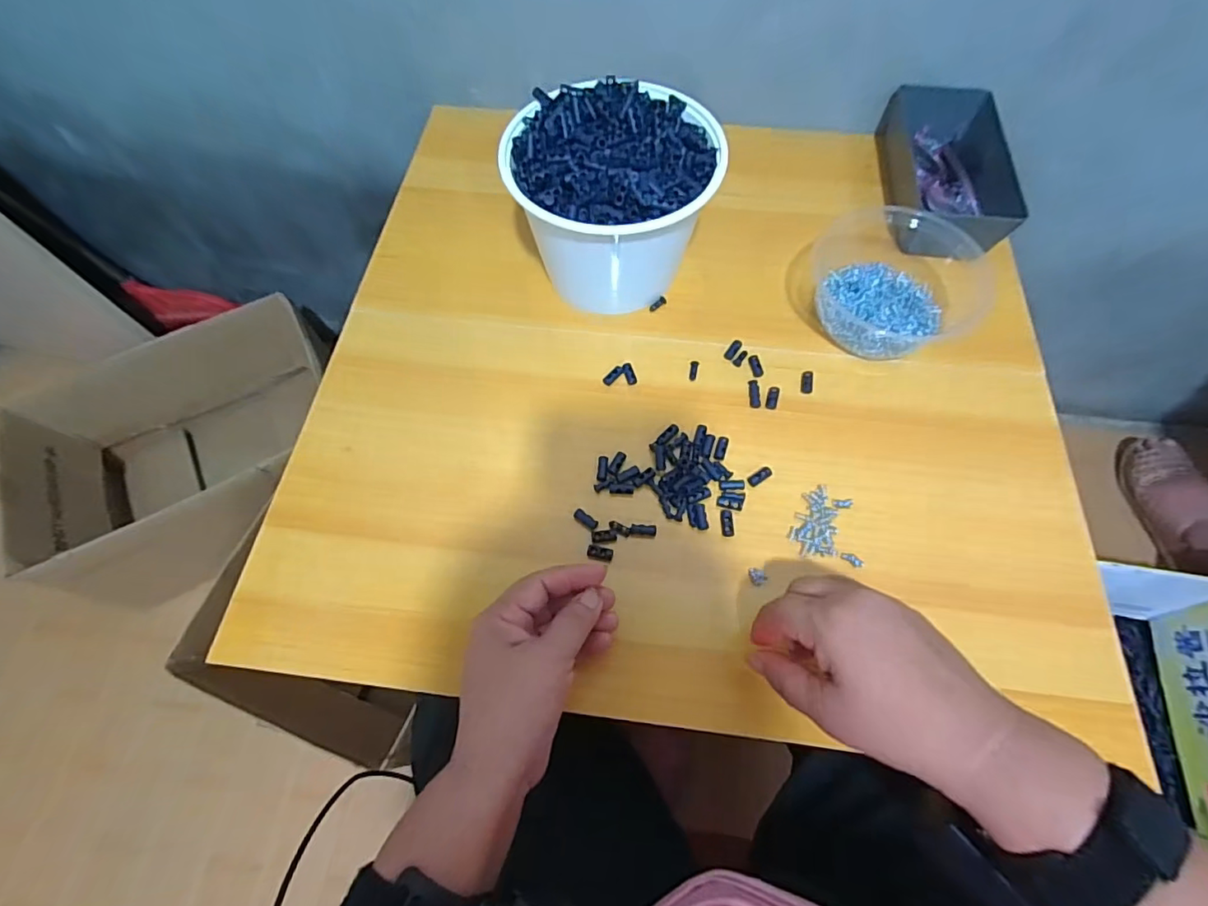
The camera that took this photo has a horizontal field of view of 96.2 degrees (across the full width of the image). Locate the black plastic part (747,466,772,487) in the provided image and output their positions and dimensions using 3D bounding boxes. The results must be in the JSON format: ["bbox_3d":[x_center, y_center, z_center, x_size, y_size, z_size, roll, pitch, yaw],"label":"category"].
[{"bbox_3d":[0.118,0.018,0.411,0.022,0.004,0.009,-31,69,-13],"label":"black plastic part"}]

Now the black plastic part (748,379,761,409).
[{"bbox_3d":[0.123,-0.049,0.439,0.009,0.004,0.025,2,66,1],"label":"black plastic part"}]

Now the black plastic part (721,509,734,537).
[{"bbox_3d":[0.090,0.050,0.393,0.009,0.004,0.020,-2,66,-1],"label":"black plastic part"}]

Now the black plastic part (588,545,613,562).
[{"bbox_3d":[-0.003,0.071,0.385,0.018,0.004,0.010,11,66,5],"label":"black plastic part"}]

